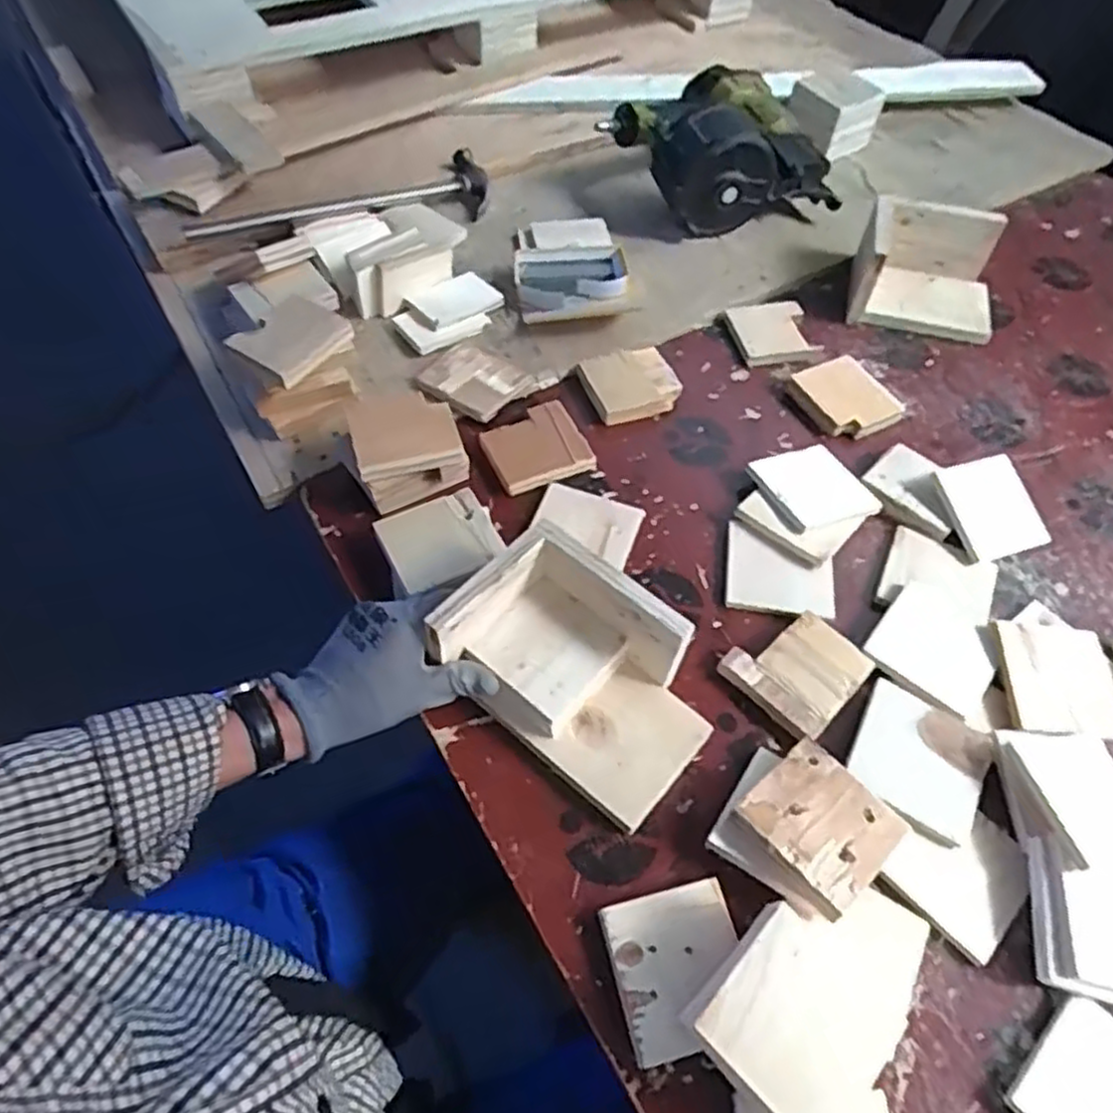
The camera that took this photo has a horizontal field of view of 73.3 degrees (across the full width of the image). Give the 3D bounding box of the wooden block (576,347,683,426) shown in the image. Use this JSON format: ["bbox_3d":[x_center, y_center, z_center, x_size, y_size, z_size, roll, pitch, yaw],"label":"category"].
[{"bbox_3d":[0.078,-0.179,0.783,0.092,0.023,0.083,-17,58,-11],"label":"wooden block"}]

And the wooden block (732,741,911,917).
[{"bbox_3d":[0.181,0.184,0.514,0.091,0.009,0.090,-33,62,-29],"label":"wooden block"}]

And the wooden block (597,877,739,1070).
[{"bbox_3d":[0.080,0.267,0.485,0.084,0.018,0.090,-13,58,-8],"label":"wooden block"}]

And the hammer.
[{"bbox_3d":[-0.244,-0.410,0.898,0.367,0.066,0.089,-27,63,-20],"label":"hammer"}]

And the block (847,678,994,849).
[{"bbox_3d":[0.272,0.155,0.563,0.092,0.009,0.097,26,60,16],"label":"block"}]

